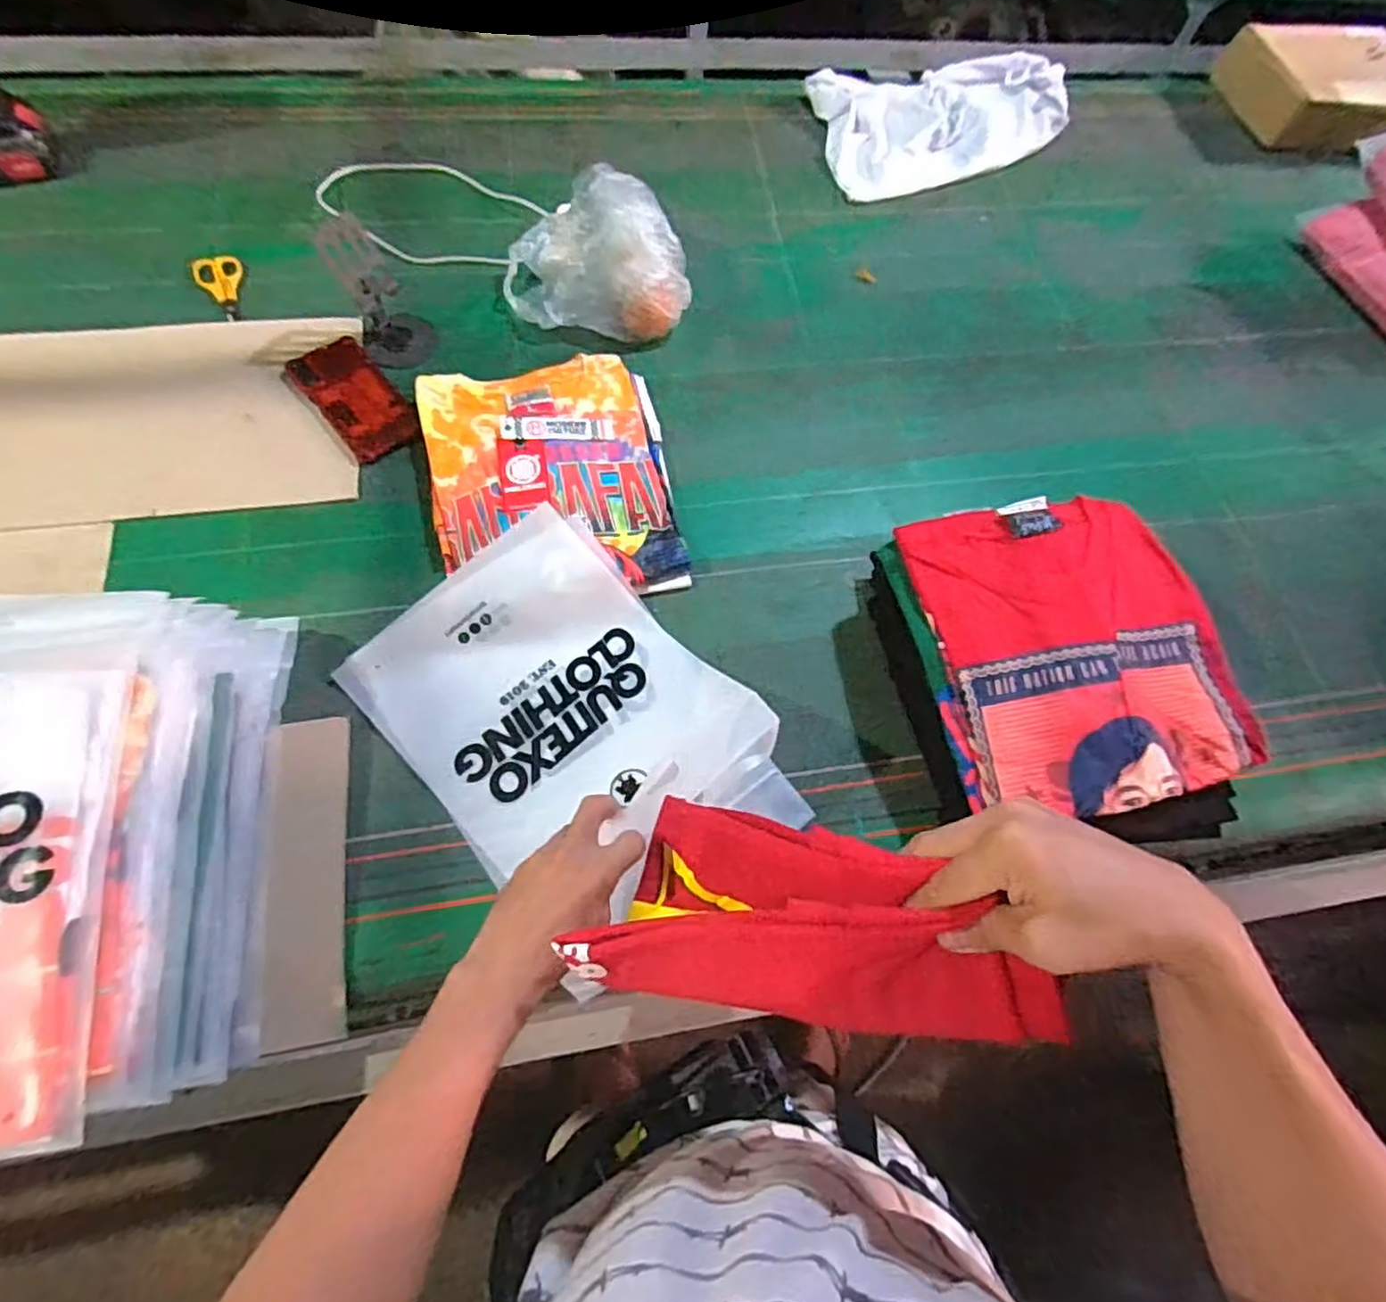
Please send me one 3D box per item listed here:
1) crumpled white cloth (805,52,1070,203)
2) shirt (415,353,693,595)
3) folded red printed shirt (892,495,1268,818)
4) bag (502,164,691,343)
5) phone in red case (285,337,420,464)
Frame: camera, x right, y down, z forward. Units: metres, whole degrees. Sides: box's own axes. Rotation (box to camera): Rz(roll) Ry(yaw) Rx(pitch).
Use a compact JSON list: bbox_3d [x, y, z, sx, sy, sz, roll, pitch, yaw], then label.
[{"bbox_3d":[0.370,-0.792,1.031,0.380,0.046,0.255,-17,68,-13],"label":"crumpled white cloth"},{"bbox_3d":[-0.145,-0.186,0.715,0.242,0.035,0.297,-10,67,-10],"label":"shirt"},{"bbox_3d":[0.316,-0.010,0.578,0.224,0.038,0.272,-11,67,-11],"label":"folded red printed shirt"},{"bbox_3d":[-0.115,-0.456,0.808,0.209,0.099,0.176,-4,66,-8],"label":"bag"},{"bbox_3d":[-0.366,-0.273,0.750,0.079,0.014,0.159,-35,73,-19],"label":"phone in red case"}]

